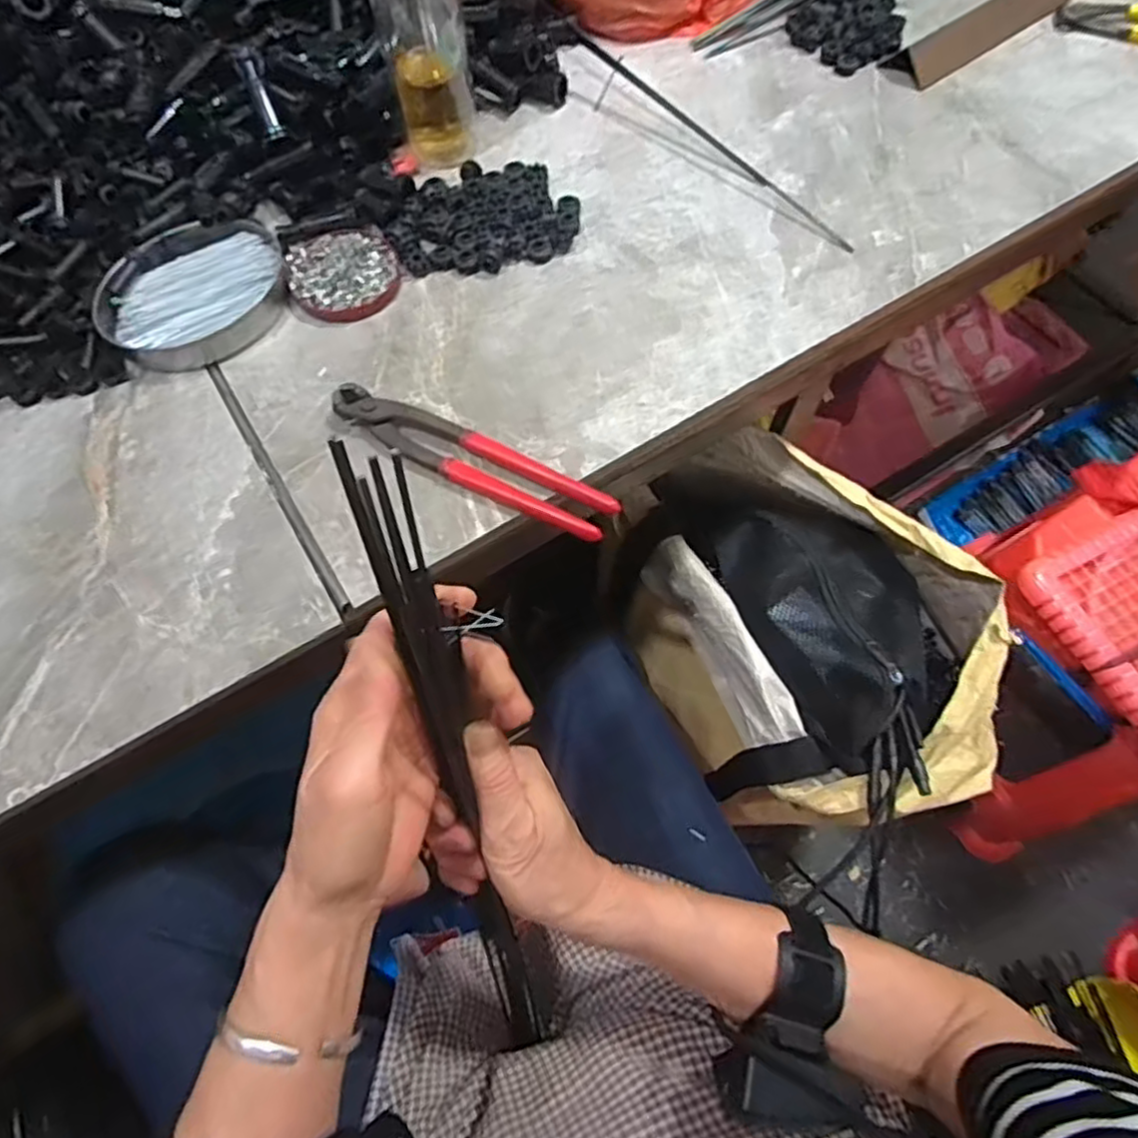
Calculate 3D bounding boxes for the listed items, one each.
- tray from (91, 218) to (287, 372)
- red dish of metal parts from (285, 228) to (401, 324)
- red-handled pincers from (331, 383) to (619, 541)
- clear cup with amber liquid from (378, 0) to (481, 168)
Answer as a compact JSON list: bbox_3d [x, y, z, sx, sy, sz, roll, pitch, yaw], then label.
[{"bbox_3d":[-0.273,-0.202,0.512,0.133,0.028,0.103,-32,70,-13],"label":"tray"},{"bbox_3d":[-0.171,-0.225,0.529,0.078,0.012,0.078,0,66,0],"label":"red dish of metal parts"},{"bbox_3d":[-0.066,-0.071,0.454,0.201,0.017,0.033,25,69,11],"label":"red-handled pincers"},{"bbox_3d":[-0.108,-0.412,0.517,0.061,0.168,0.057,0,66,0],"label":"clear cup with amber liquid"}]

